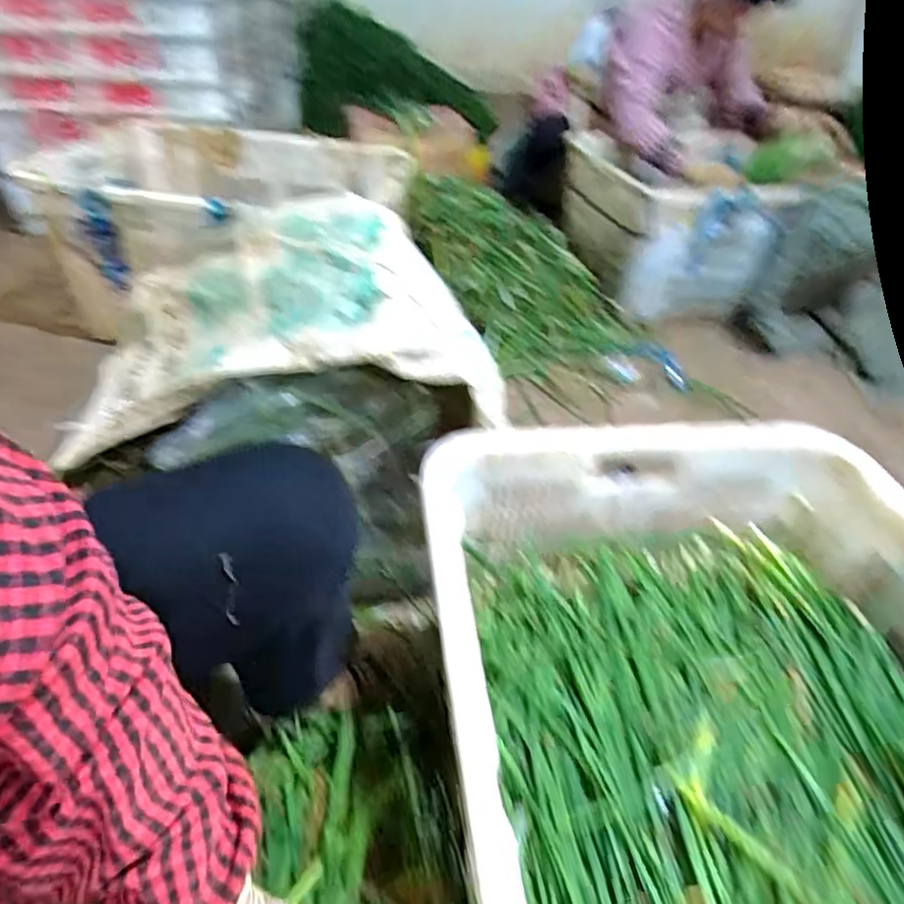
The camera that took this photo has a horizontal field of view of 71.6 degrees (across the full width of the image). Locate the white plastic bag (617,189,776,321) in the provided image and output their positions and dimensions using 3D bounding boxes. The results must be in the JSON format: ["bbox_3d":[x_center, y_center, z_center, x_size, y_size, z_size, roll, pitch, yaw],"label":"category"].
[{"bbox_3d":[0.557,-0.430,1.409,0.306,0.286,0.043,4,41,-2],"label":"white plastic bag"}]

